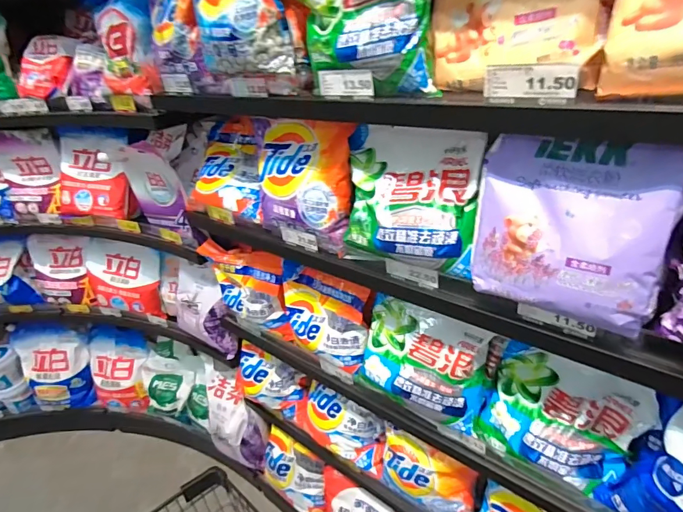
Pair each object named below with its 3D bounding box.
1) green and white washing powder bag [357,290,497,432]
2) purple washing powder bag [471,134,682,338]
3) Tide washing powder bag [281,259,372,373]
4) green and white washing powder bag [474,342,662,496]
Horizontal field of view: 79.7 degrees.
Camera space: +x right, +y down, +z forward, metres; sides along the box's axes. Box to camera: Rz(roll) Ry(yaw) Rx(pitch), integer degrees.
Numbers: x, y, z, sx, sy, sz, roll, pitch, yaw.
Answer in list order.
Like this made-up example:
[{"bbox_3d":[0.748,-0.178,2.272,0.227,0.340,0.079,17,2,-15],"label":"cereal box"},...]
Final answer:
[{"bbox_3d":[0.143,0.188,0.746,0.229,0.169,0.110,16,38,35],"label":"green and white washing powder bag"},{"bbox_3d":[0.249,-0.028,0.462,0.202,0.179,0.072,17,38,36],"label":"purple washing powder bag"},{"bbox_3d":[-0.042,0.134,0.899,0.227,0.183,0.082,20,40,38],"label":"Tide washing powder bag"},{"bbox_3d":[0.344,0.256,0.658,0.219,0.137,0.134,22,41,40],"label":"green and white washing powder bag"}]

